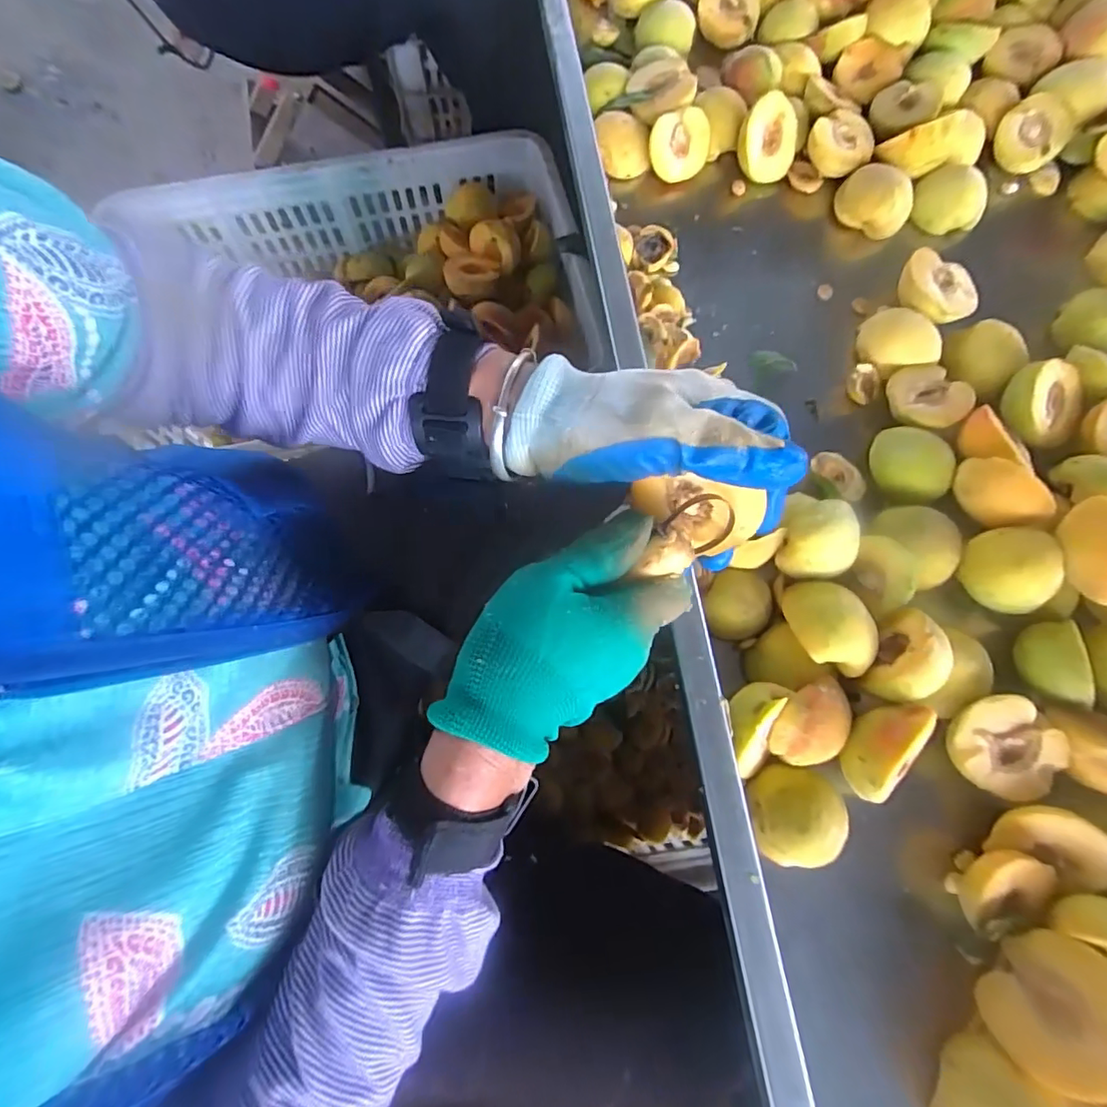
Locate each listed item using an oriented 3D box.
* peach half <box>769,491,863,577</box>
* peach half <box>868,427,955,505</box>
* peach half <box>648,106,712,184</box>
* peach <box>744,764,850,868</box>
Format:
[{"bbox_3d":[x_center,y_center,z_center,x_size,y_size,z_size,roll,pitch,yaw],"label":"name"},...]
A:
[{"bbox_3d":[0.174,-0.009,0.357,0.048,0.036,0.048,17,75,4],"label":"peach half"},{"bbox_3d":[0.271,-0.067,0.413,0.052,0.038,0.061,-32,77,-10],"label":"peach half"},{"bbox_3d":[0.111,-0.365,0.482,0.054,0.051,0.025,-18,37,-8],"label":"peach half"},{"bbox_3d":[0.146,0.160,0.334,0.052,0.050,0.058,-8,74,-3],"label":"peach"}]

